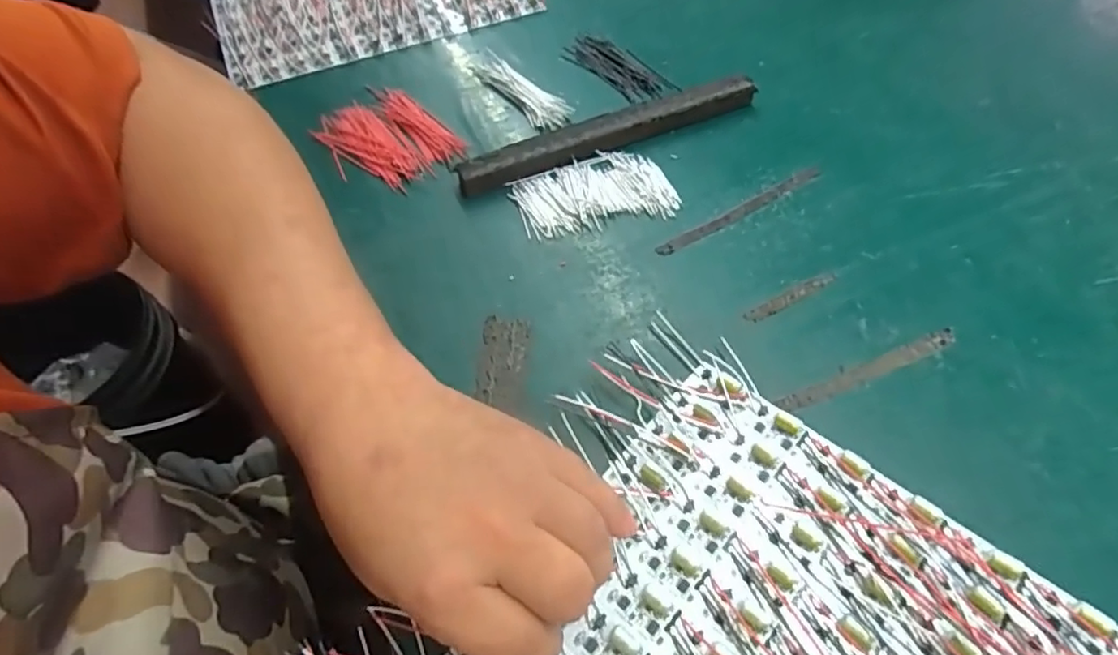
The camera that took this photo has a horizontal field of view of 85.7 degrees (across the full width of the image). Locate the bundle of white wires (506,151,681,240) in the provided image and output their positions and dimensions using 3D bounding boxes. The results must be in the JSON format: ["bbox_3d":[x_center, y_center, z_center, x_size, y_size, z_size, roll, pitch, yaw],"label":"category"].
[{"bbox_3d":[0.023,-0.095,0.418,0.108,0.005,0.067,-10,54,-5],"label":"bundle of white wires"}]

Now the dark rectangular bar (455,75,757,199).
[{"bbox_3d":[0.039,-0.144,0.442,0.234,0.020,0.024,-22,56,-13],"label":"dark rectangular bar"}]

